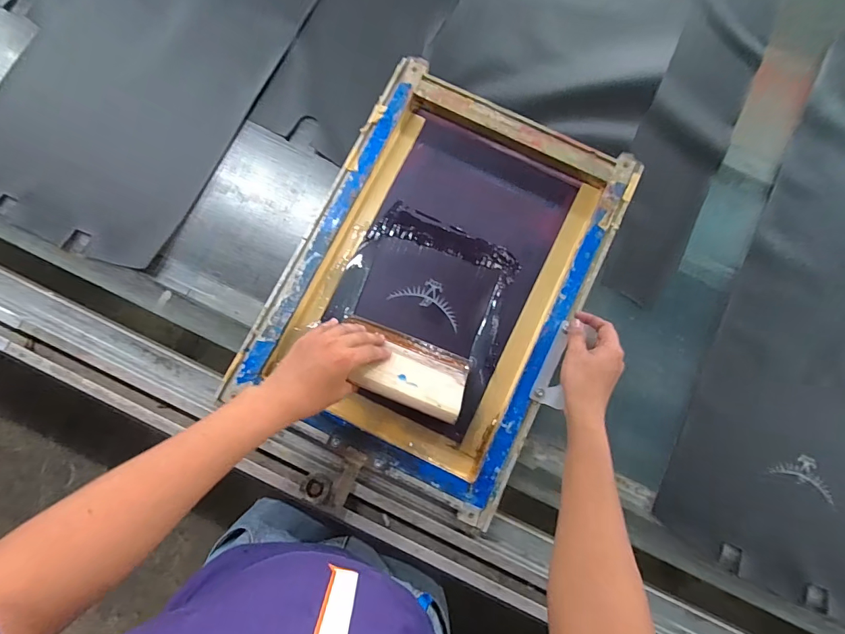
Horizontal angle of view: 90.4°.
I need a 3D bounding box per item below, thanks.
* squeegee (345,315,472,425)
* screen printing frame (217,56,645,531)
[{"bbox_3d":[-0.021,0.065,0.548,0.162,0.028,0.124,24,35,5],"label":"squeegee"},{"bbox_3d":[0.025,-0.055,0.597,0.391,0.043,0.536,27,82,2],"label":"screen printing frame"}]

